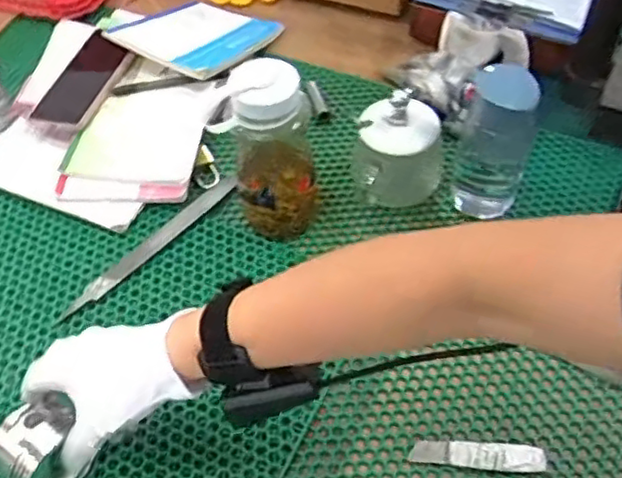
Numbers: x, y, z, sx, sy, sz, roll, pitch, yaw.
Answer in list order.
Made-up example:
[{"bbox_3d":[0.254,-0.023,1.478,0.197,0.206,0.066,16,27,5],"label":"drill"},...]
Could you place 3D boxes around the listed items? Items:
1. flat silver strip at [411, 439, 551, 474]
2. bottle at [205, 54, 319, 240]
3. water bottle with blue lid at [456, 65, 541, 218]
[{"bbox_3d":[0.136,0.175,0.543,0.104,0.009,0.024,4,53,7],"label":"flat silver strip"},{"bbox_3d":[-0.040,-0.084,0.634,0.088,0.182,0.080,3,52,6],"label":"bottle"},{"bbox_3d":[0.179,-0.097,0.647,0.065,0.156,0.070,15,55,14],"label":"water bottle with blue lid"}]

